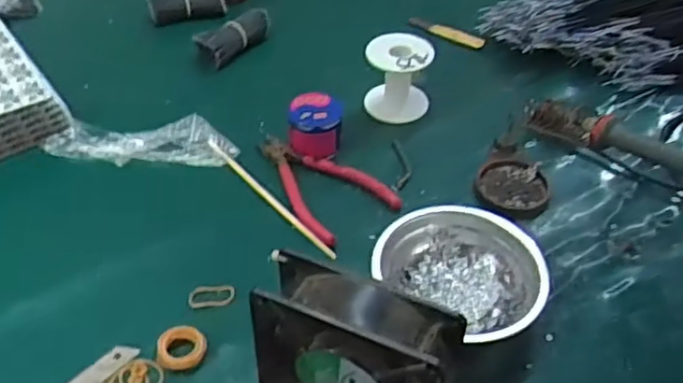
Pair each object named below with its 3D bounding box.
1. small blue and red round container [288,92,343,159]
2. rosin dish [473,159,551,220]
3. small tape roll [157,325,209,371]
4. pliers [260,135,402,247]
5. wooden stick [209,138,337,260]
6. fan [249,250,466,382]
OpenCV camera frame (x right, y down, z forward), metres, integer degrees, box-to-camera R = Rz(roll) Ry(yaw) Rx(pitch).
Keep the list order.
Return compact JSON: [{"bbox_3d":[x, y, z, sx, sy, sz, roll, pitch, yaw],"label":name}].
[{"bbox_3d":[-0.026,-0.062,0.654,0.052,0.043,0.055,3,44,-2],"label":"small blue and red round container"},{"bbox_3d":[0.158,-0.002,0.630,0.065,0.018,0.066,3,44,-3],"label":"rosin dish"},{"bbox_3d":[-0.115,0.112,0.491,0.034,0.009,0.033,3,44,-3],"label":"small tape roll"},{"bbox_3d":[-0.027,-0.013,0.625,0.083,0.017,0.149,-29,54,-31],"label":"pliers"},{"bbox_3d":[-0.066,0.003,0.608,0.008,0.011,0.185,-28,53,-30],"label":"wooden stick"},{"bbox_3d":[0.007,0.110,0.420,0.125,0.122,0.047,20,46,15],"label":"fan"}]

